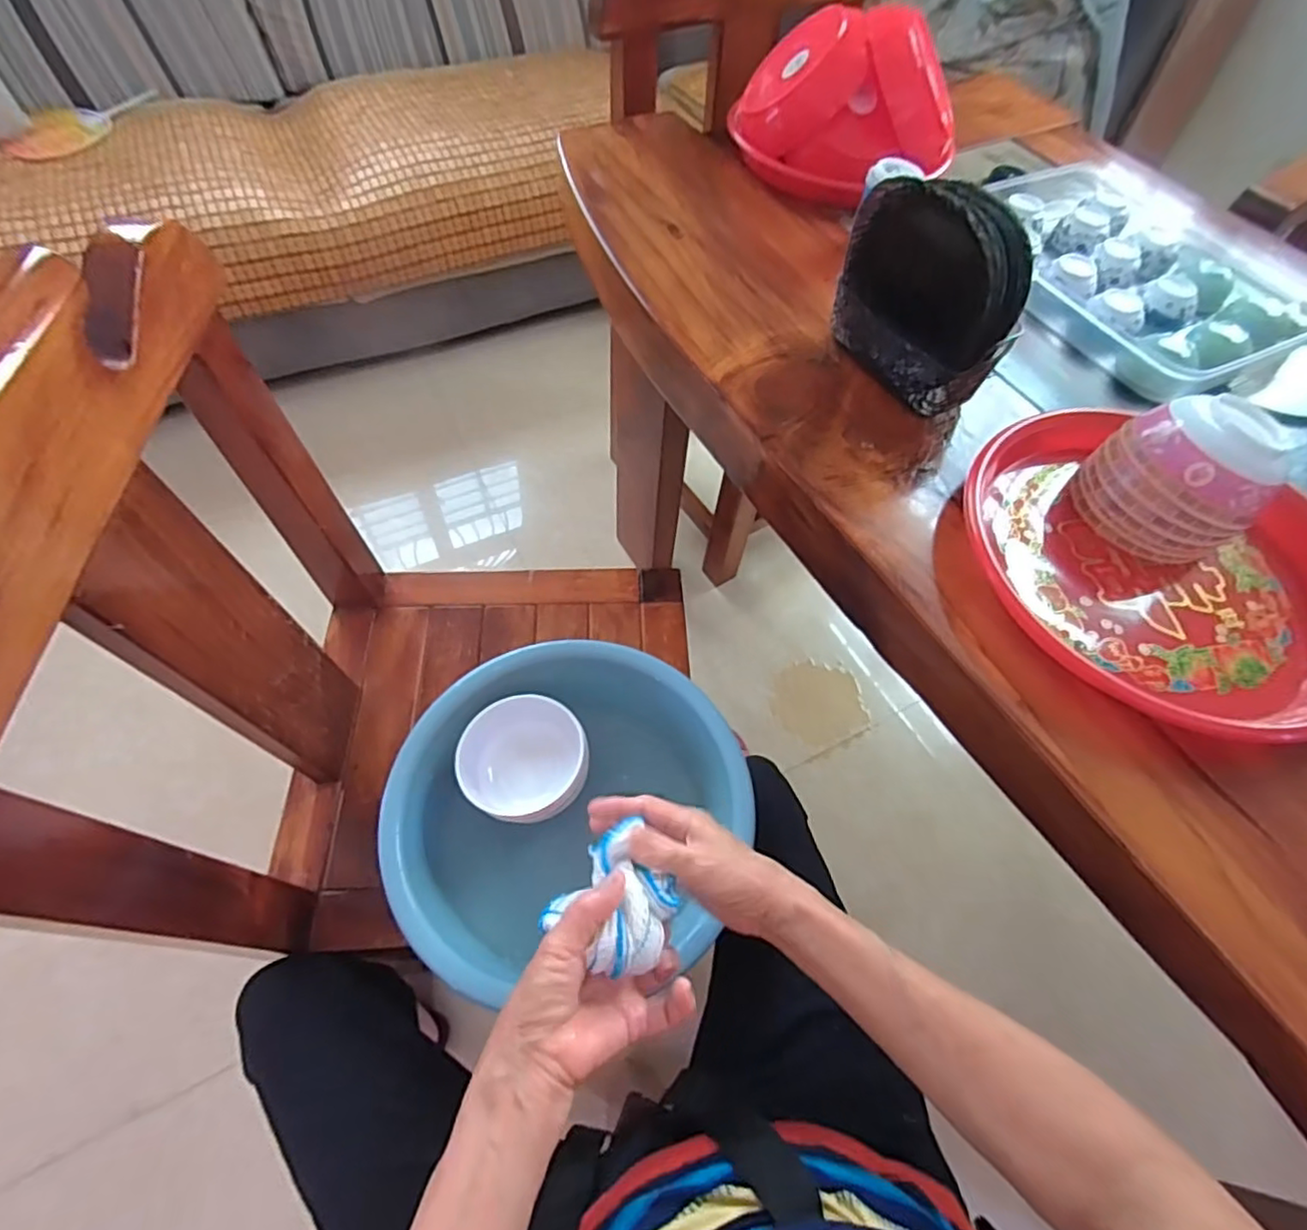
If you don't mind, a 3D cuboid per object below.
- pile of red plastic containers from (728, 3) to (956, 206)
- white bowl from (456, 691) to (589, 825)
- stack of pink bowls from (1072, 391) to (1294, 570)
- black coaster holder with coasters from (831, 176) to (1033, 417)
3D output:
[{"bbox_3d":[0.223,-0.602,0.743,0.242,0.135,0.188,41,65,19],"label":"pile of red plastic containers"},{"bbox_3d":[-0.120,0.134,0.592,0.114,0.052,0.116,2,59,-3],"label":"white bowl"},{"bbox_3d":[0.393,-0.103,0.477,0.088,0.088,0.109,-33,66,-21],"label":"stack of pink bowls"},{"bbox_3d":[0.230,-0.266,0.531,0.070,0.155,0.153,-23,63,-16],"label":"black coaster holder with coasters"}]

